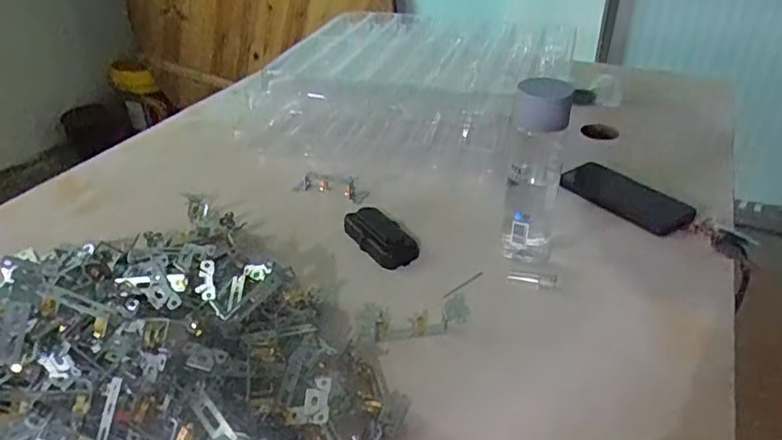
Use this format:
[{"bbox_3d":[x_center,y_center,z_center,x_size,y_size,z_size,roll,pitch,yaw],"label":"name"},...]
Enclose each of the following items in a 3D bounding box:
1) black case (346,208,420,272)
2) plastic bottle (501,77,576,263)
[{"bbox_3d":[-0.016,0.018,0.674,0.050,0.019,0.111,-23,40,-29],"label":"black case"},{"bbox_3d":[0.153,-0.051,0.605,0.062,0.203,0.063,8,35,13],"label":"plastic bottle"}]

